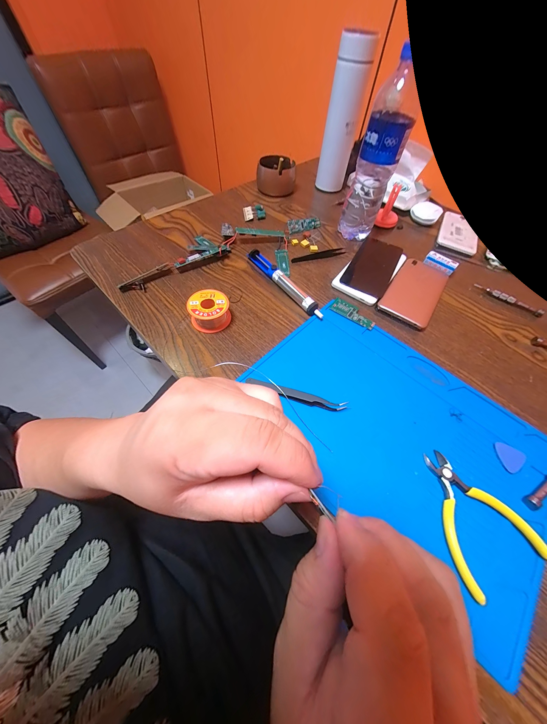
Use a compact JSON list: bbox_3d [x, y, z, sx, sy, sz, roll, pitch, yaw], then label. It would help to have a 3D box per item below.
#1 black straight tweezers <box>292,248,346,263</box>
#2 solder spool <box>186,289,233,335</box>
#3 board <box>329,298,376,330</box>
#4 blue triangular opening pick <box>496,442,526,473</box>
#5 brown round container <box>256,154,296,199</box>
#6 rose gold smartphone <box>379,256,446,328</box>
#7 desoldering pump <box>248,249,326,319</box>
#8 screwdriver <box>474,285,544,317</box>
[{"bbox_3d":[0.081,-0.192,0.424,0.104,0.004,0.017,-16,61,-12],"label":"black straight tweezers"},{"bbox_3d":[-0.087,-0.070,0.324,0.052,0.032,0.051,1,58,-2],"label":"solder spool"},{"bbox_3d":[0.119,-0.073,0.351,0.068,0.004,0.028,32,62,16],"label":"board"},{"bbox_3d":[0.253,0.100,0.252,0.028,0.004,0.027,-35,67,-22],"label":"blue triangular opening pick"},{"bbox_3d":[0.006,-0.418,0.534,0.088,0.050,0.086,1,58,-2],"label":"brown round container"},{"bbox_3d":[0.230,-0.116,0.382,0.073,0.009,0.153,33,62,16],"label":"rose gold smartphone"},{"bbox_3d":[0.017,-0.126,0.370,0.021,0.022,0.172,-31,65,-20],"label":"desoldering pump"},{"bbox_3d":[0.382,-0.103,0.386,0.101,0.008,0.012,38,64,19],"label":"screwdriver"}]

